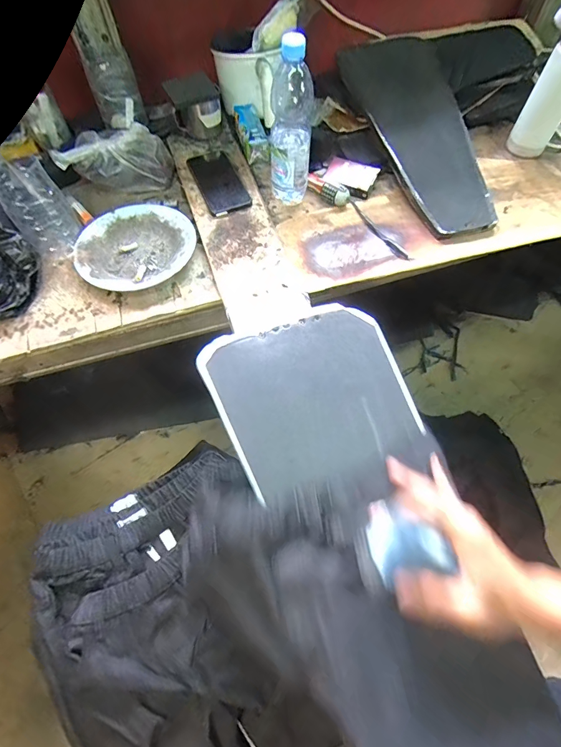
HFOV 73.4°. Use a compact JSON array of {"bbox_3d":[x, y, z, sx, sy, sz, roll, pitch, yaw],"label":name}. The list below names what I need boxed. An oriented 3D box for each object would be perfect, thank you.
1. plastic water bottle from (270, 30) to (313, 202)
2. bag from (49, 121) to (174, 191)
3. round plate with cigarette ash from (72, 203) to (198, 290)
[{"bbox_3d":[0.018,-0.394,0.612,0.068,0.229,0.055,2,62,1],"label":"plastic water bottle"},{"bbox_3d":[-0.295,-0.387,0.676,0.177,0.066,0.087,2,62,1],"label":"bag"},{"bbox_3d":[-0.242,-0.212,0.631,0.190,0.026,0.174,0,62,0],"label":"round plate with cigarette ash"}]

